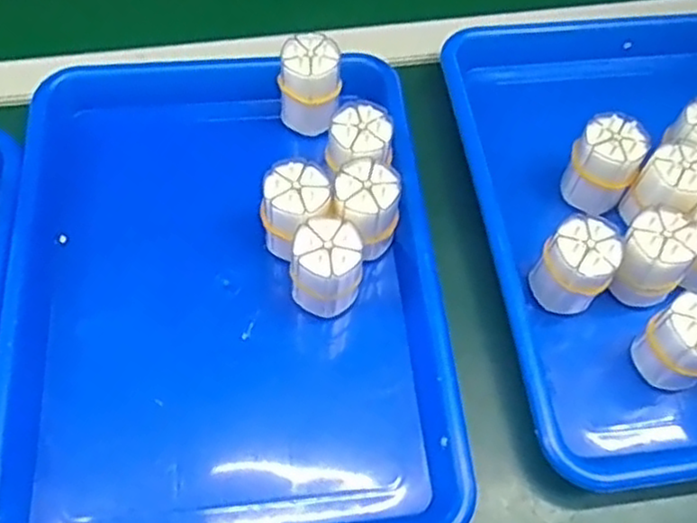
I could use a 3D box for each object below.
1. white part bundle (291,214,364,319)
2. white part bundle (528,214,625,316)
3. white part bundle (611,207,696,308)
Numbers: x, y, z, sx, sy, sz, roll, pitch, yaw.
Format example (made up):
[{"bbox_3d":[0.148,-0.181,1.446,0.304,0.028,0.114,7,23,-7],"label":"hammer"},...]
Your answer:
[{"bbox_3d":[-0.013,0.005,0.412,0.038,0.062,0.038,1,60,-2],"label":"white part bundle"},{"bbox_3d":[0.133,0.002,0.413,0.034,0.049,0.039,-36,68,-21],"label":"white part bundle"},{"bbox_3d":[0.178,0.001,0.419,0.041,0.055,0.035,36,65,17],"label":"white part bundle"}]

